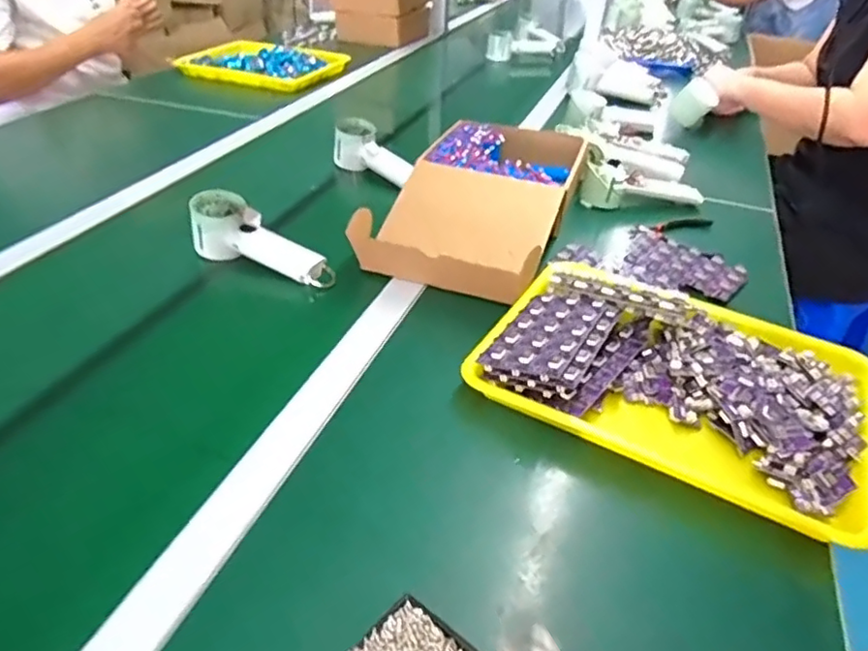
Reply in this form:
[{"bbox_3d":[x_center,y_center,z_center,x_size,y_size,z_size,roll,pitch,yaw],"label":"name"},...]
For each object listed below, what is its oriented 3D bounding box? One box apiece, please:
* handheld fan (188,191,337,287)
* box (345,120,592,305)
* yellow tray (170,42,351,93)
[{"bbox_3d":[-0.213,-0.095,0.748,0.206,0.064,0.062,29,41,7],"label":"handheld fan"},{"bbox_3d":[0.072,-0.178,0.809,0.211,0.073,0.415,15,38,17],"label":"box"},{"bbox_3d":[-0.418,-0.646,1.469,0.353,0.050,0.323,14,38,16],"label":"yellow tray"}]

